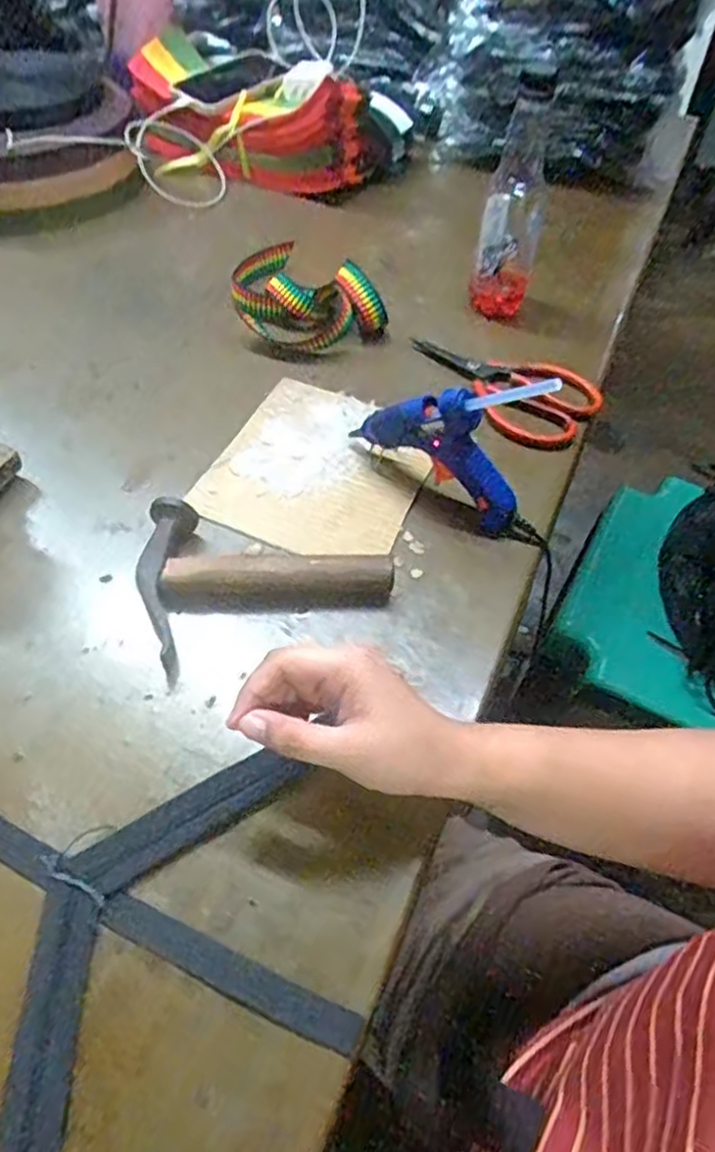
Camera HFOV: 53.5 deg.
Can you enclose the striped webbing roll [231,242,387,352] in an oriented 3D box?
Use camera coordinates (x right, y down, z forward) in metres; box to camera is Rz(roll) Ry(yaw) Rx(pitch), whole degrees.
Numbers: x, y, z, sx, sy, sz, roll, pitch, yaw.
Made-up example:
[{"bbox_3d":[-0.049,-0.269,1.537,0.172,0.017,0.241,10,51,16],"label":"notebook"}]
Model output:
[{"bbox_3d":[-0.055,-0.257,0.660,0.103,0.050,0.152,-39,64,-25],"label":"striped webbing roll"}]

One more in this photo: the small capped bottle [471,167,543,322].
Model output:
[{"bbox_3d":[0.142,-0.311,0.671,0.056,0.132,0.046,9,55,4],"label":"small capped bottle"}]

